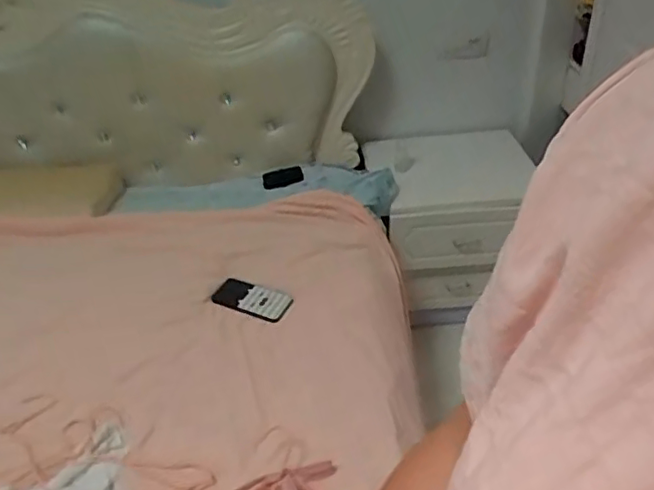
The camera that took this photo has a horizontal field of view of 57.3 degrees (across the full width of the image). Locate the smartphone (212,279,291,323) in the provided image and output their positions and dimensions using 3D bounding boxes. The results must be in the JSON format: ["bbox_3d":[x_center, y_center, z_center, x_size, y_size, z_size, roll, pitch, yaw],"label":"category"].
[{"bbox_3d":[-0.154,0.112,1.228,0.158,0.011,0.076,14,40,23],"label":"smartphone"}]

